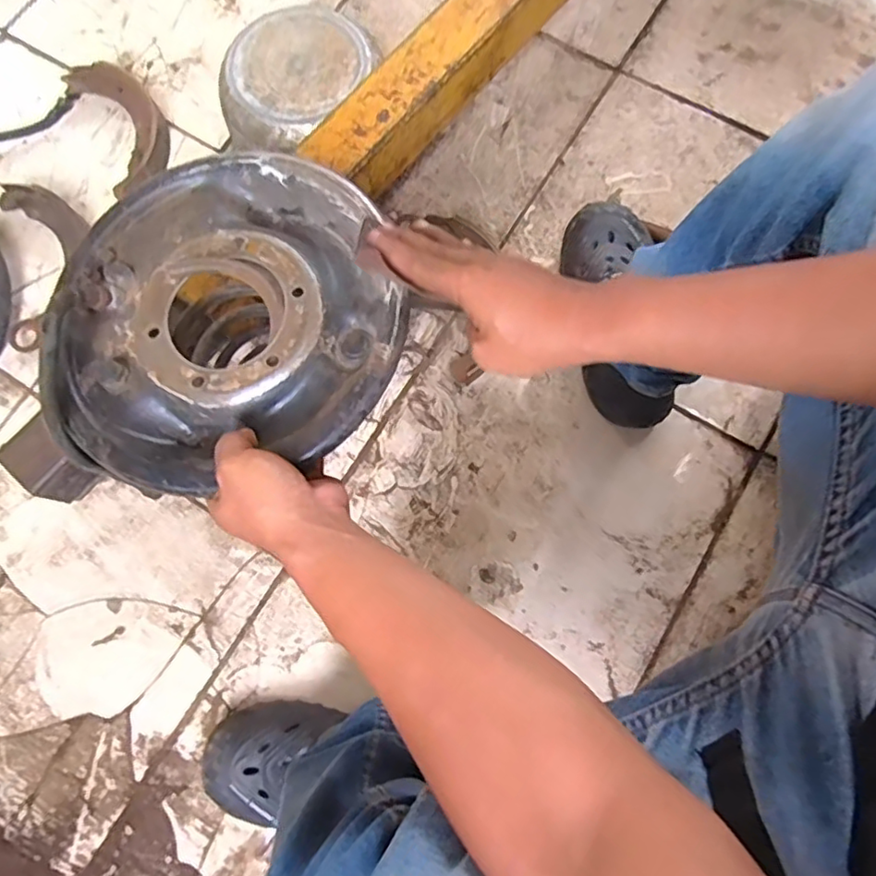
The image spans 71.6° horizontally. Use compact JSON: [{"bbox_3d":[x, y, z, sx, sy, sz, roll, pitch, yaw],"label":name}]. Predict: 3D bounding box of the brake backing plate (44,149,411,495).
[{"bbox_3d":[-0.154,-0.095,0.450,0.244,0.043,0.250,0,78,0],"label":"brake backing plate"}]

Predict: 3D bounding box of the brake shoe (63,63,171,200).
[{"bbox_3d":[-0.430,-0.430,0.832,0.103,0.034,0.214,-25,80,-5],"label":"brake shoe"}]

